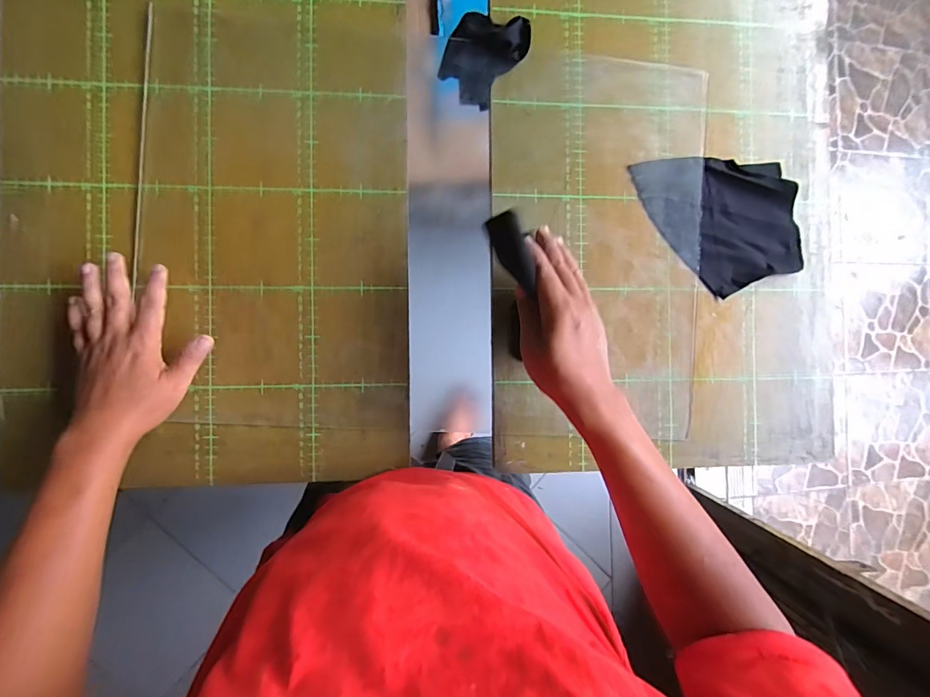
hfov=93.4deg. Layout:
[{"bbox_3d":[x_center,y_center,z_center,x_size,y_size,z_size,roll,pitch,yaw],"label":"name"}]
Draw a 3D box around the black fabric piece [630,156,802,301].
[{"bbox_3d":[0.295,-0.149,0.493,0.167,0.012,0.166,-20,92,-5],"label":"black fabric piece"}]

